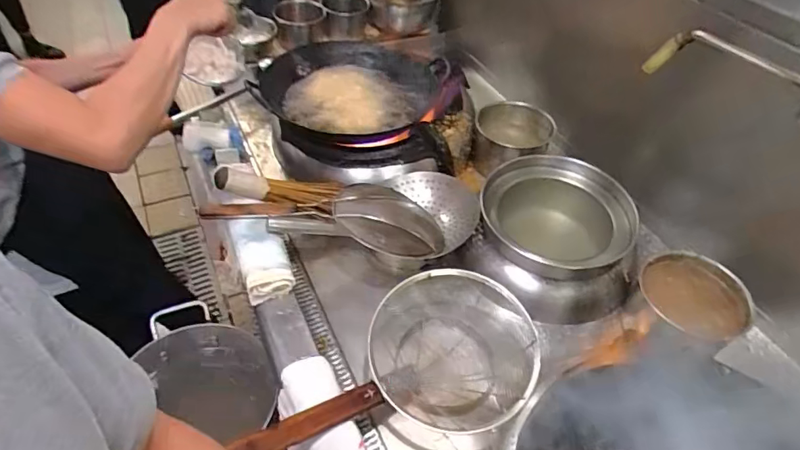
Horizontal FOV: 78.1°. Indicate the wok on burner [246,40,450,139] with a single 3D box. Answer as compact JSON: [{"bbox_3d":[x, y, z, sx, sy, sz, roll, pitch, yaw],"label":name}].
[{"bbox_3d":[-0.131,-0.343,1.260,0.462,0.121,0.411,-4,48,-7],"label":"wok on burner"}]

